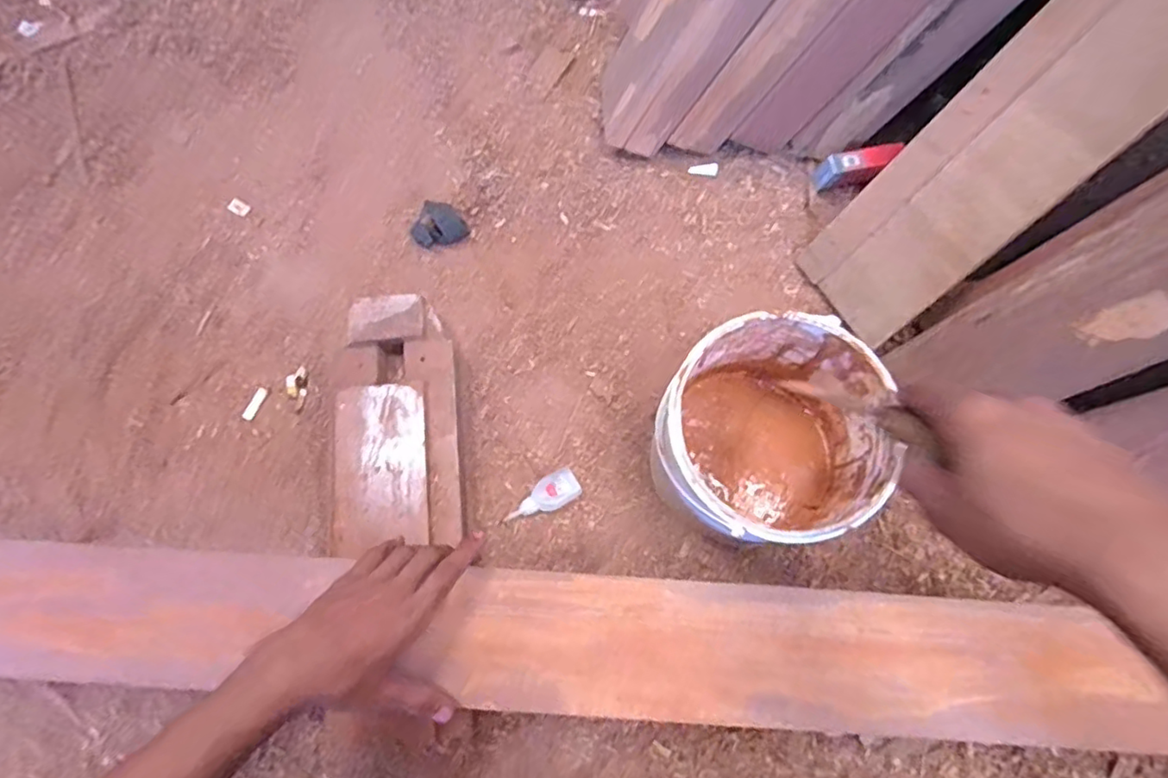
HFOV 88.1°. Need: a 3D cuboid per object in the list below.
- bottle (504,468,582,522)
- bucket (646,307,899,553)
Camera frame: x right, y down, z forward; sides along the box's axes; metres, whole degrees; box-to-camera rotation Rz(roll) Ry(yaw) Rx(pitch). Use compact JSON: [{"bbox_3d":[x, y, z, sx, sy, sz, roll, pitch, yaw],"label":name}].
[{"bbox_3d":[-0.043,0.114,0.622,0.080,0.014,0.033,-29,75,-8],"label":"bottle"},{"bbox_3d":[0.158,0.051,0.549,0.177,0.184,0.177,0,73,1],"label":"bucket"}]

